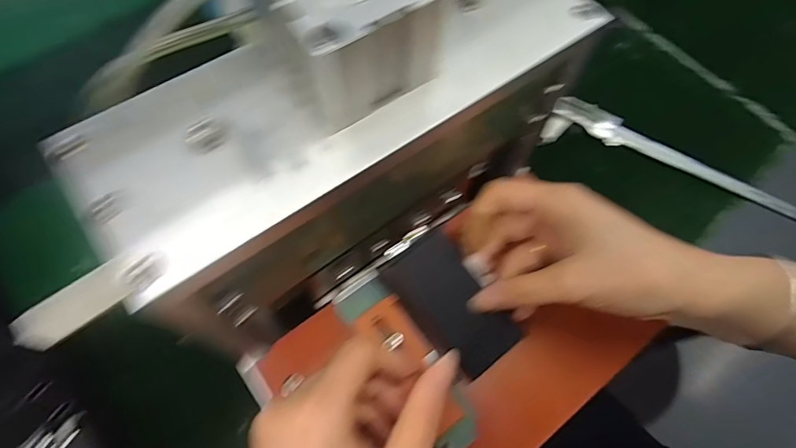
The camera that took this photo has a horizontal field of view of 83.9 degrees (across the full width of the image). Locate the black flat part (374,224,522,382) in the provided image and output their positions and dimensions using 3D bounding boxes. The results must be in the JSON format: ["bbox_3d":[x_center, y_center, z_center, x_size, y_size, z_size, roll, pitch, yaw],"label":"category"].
[{"bbox_3d":[0.031,0.048,0.268,0.046,0.004,0.083,-40,82,11],"label":"black flat part"}]

